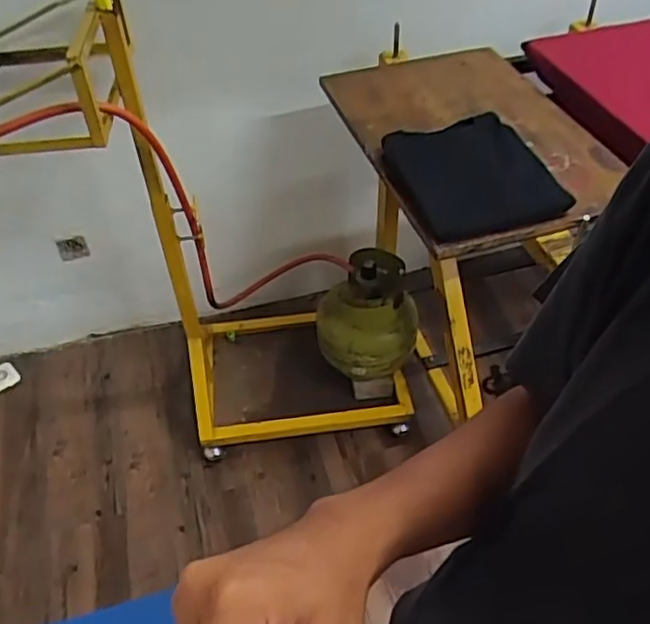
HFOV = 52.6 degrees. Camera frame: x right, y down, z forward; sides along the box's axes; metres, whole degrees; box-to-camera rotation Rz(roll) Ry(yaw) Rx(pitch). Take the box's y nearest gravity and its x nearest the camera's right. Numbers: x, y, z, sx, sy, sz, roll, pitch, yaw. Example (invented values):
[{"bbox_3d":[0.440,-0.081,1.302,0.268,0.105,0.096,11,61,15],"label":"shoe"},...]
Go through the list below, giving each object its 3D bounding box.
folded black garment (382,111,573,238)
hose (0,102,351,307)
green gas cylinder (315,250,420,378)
[{"bbox_3d":[0.248,-0.240,1.123,0.252,0.017,0.272,-14,54,-11],"label":"folded black garment"},{"bbox_3d":[-0.329,-0.178,1.391,0.395,1.231,0.300,29,93,28],"label":"hose"},{"bbox_3d":[0.107,-0.004,1.639,0.243,0.304,0.250,2,46,6],"label":"green gas cylinder"}]

